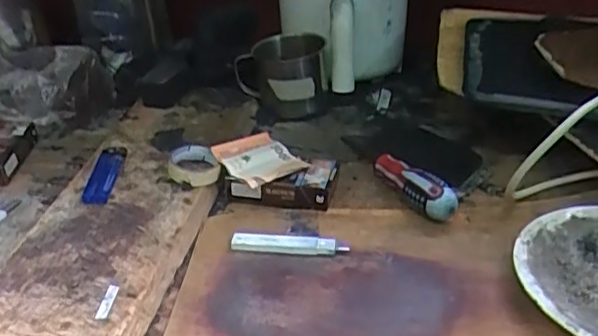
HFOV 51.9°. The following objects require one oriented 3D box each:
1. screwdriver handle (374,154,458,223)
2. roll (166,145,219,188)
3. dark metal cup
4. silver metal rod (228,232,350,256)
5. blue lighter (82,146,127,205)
[{"bbox_3d":[0.098,0.014,0.544,0.022,0.028,0.094,-22,36,-28],"label":"screwdriver handle"},{"bbox_3d":[-0.097,-0.001,0.567,0.044,0.019,0.053,-12,33,-15],"label":"roll"},{"bbox_3d":[-0.021,-0.105,0.700,0.097,0.080,0.067,3,31,11],"label":"dark metal cup"},{"bbox_3d":[-0.008,0.059,0.490,0.092,0.011,0.013,1,32,7],"label":"silver metal rod"},{"bbox_3d":[-0.180,0.005,0.572,0.026,0.015,0.091,-4,31,-1],"label":"blue lighter"}]

